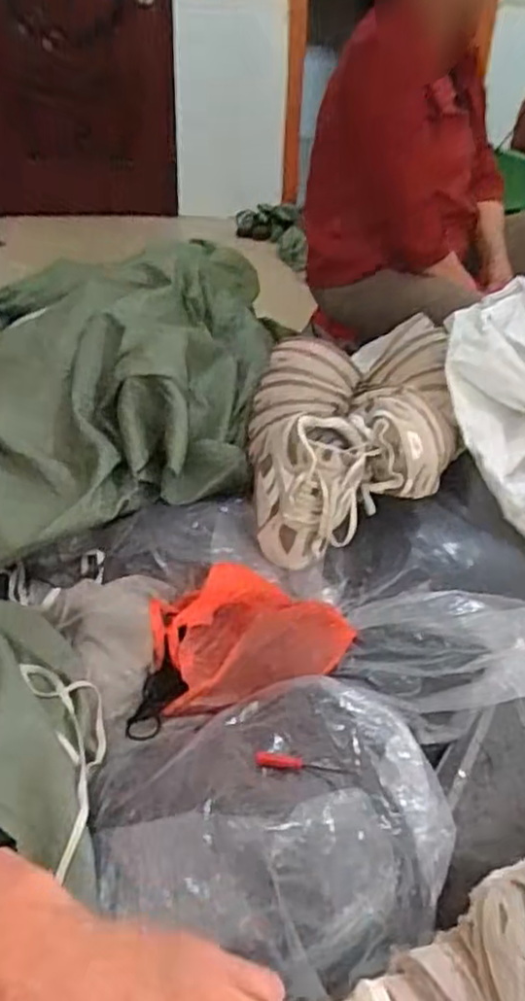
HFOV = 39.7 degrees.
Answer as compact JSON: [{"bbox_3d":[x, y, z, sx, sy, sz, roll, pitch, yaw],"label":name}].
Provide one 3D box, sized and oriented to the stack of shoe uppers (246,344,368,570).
[{"bbox_3d":[0.068,-0.098,1.186,0.174,0.211,0.391,1,34,-1],"label":"stack of shoe uppers"}]

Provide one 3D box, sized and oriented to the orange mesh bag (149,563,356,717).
[{"bbox_3d":[-0.009,0.174,0.958,0.267,0.064,0.195,-7,35,-13],"label":"orange mesh bag"}]

